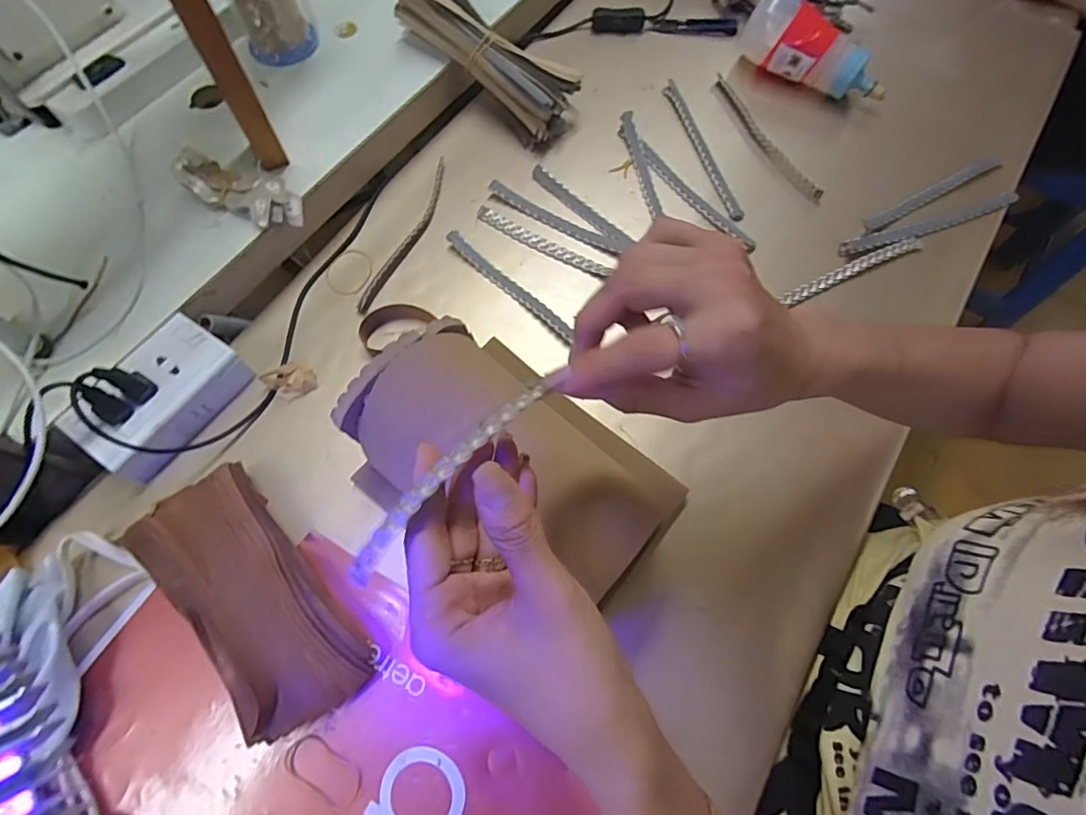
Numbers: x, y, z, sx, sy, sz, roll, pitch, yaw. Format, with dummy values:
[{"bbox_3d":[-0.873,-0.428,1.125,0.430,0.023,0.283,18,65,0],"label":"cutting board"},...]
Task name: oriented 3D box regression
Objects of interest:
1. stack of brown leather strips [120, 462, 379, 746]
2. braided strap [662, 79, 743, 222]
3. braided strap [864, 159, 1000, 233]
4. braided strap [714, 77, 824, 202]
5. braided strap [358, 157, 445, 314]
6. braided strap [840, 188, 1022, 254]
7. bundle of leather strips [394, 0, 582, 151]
[{"bbox_3d":[-0.200,0.130,0.366,0.080,0.044,0.187,-40,74,-15],"label":"stack of brown leather strips"},{"bbox_3d":[0.162,-0.267,0.542,0.016,0.006,0.190,-15,69,-6],"label":"braided strap"},{"bbox_3d":[0.377,-0.209,0.512,0.169,0.005,0.016,-28,71,-11],"label":"braided strap"},{"bbox_3d":[0.226,-0.283,0.545,0.021,0.010,0.185,-21,70,-9],"label":"braided strap"},{"bbox_3d":[-0.126,-0.165,0.506,0.021,0.009,0.184,19,69,7],"label":"braided strap"},{"bbox_3d":[0.370,-0.174,0.502,0.190,0.006,0.017,-17,69,-7],"label":"braided strap"},{"bbox_3d":[-0.057,-0.361,0.535,0.209,0.054,0.068,42,72,-4],"label":"bundle of leather strips"}]

